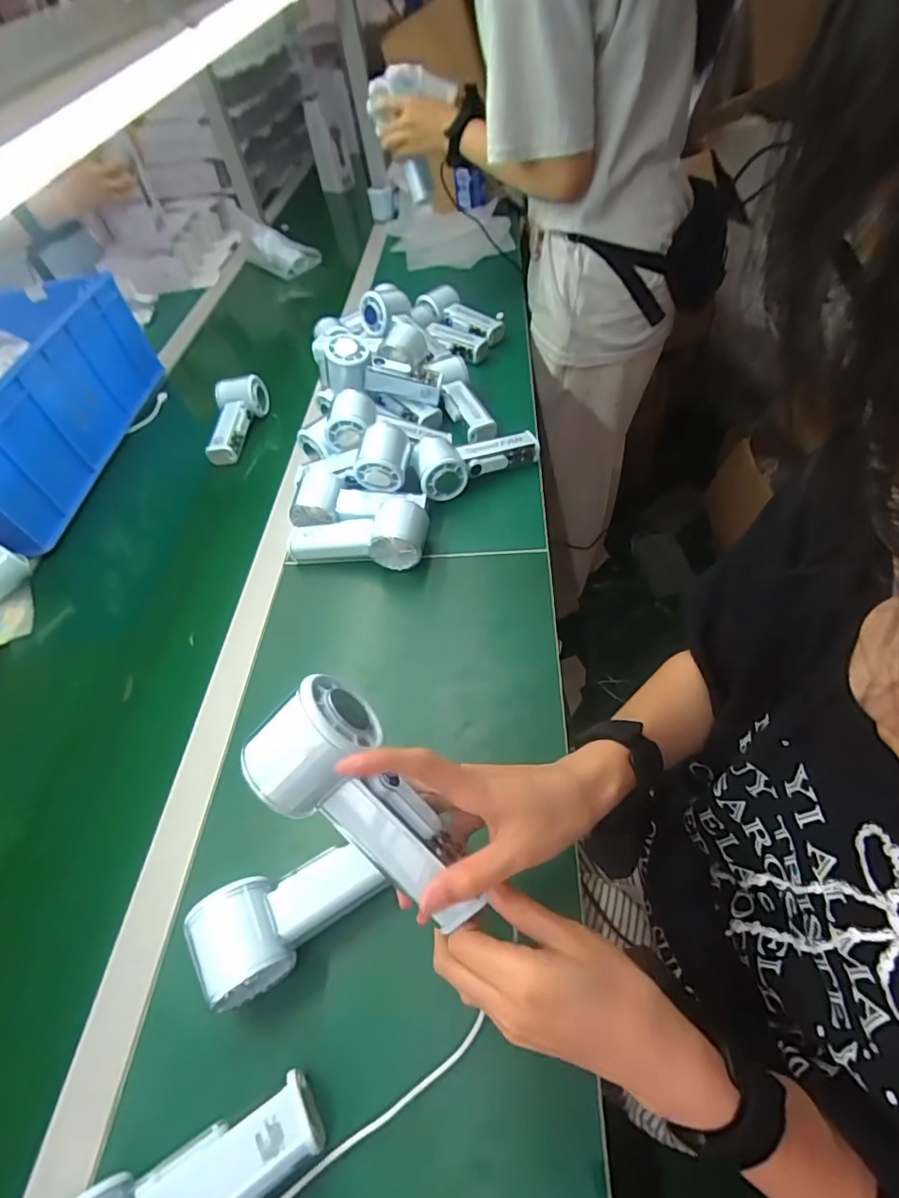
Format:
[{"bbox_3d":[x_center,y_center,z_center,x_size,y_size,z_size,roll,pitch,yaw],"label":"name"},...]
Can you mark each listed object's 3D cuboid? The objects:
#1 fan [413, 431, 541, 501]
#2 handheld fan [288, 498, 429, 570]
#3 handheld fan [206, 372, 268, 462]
[{"bbox_3d":[0.028,-0.174,0.636,0.156,0.055,0.065,-26,53,-9],"label":"fan"},{"bbox_3d":[-0.099,-0.068,0.574,0.156,0.049,0.062,-3,51,16],"label":"handheld fan"},{"bbox_3d":[-0.310,-0.268,0.763,0.055,0.055,0.149,-5,52,7],"label":"handheld fan"}]

